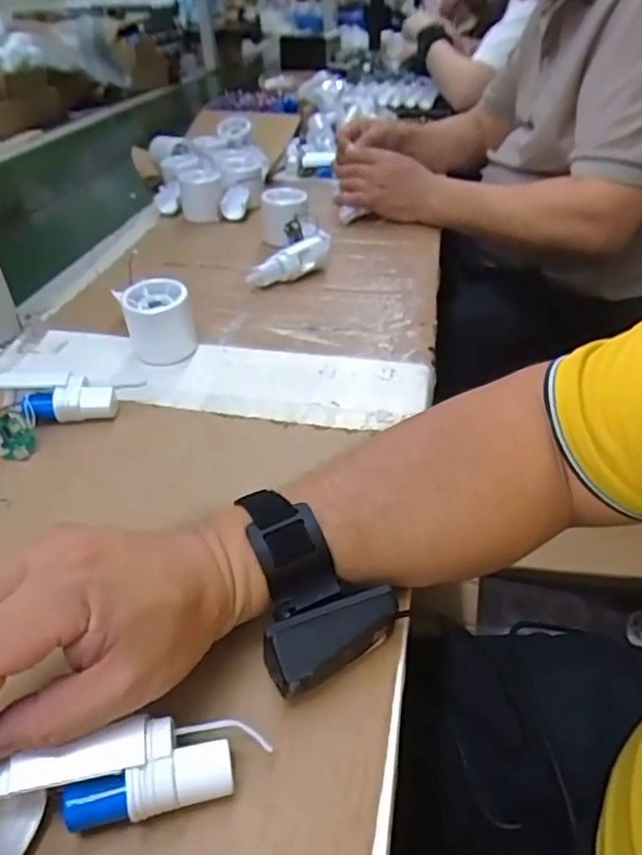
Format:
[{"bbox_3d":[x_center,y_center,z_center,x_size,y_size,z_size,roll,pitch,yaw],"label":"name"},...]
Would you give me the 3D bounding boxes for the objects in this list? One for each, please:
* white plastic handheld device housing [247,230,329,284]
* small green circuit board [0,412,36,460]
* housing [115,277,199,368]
[{"bbox_3d":[-0.027,-0.195,0.687,0.035,0.038,0.134,27,46,30],"label":"white plastic handheld device housing"},{"bbox_3d":[-0.229,0.007,0.440,0.029,0.034,0.008,-19,13,-11],"label":"small green circuit board"},{"bbox_3d":[-0.146,-0.096,0.544,0.056,0.063,0.056,0,38,0],"label":"housing"}]

